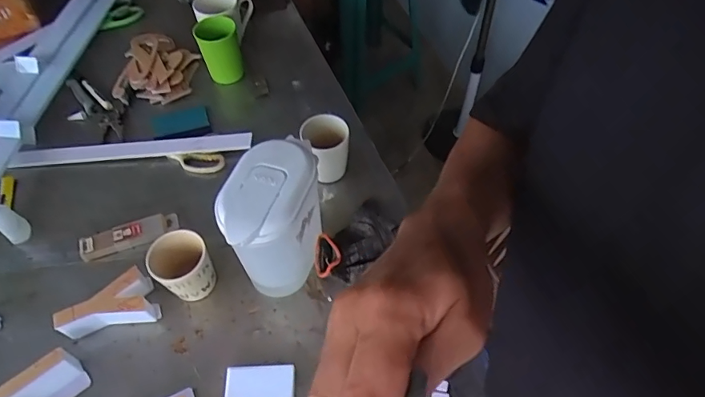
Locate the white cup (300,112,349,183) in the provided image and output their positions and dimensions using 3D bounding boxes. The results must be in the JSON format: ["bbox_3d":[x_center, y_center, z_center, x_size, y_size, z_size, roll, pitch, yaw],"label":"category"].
[{"bbox_3d":[-0.039,-0.079,0.743,0.069,0.097,0.070,0,55,0],"label":"white cup"}]

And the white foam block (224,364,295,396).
[{"bbox_3d":[-0.113,0.230,0.575,0.084,0.021,0.042,-1,55,-1],"label":"white foam block"}]

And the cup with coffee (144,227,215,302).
[{"bbox_3d":[-0.224,0.094,0.633,0.072,0.084,0.070,0,55,0],"label":"cup with coffee"}]

